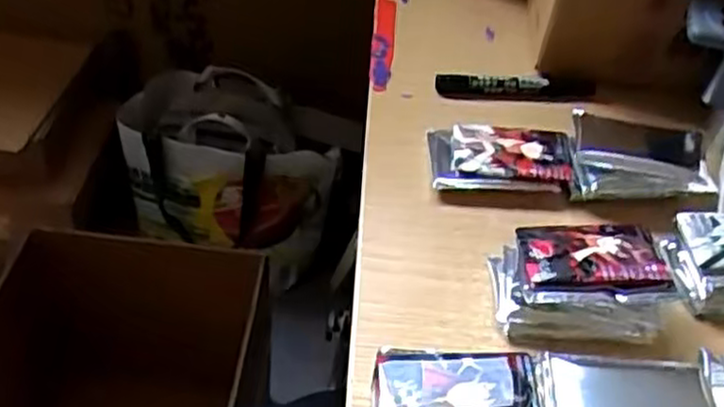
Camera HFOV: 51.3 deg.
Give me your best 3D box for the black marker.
[{"bbox_3d":[0.124,-0.092,0.602,0.134,0.016,0.021,-2,47,-9],"label":"black marker"}]

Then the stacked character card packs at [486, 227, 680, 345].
[{"bbox_3d":[0.134,0.046,0.458,0.100,0.037,0.071,3,46,-5],"label":"stacked character card packs"}]

